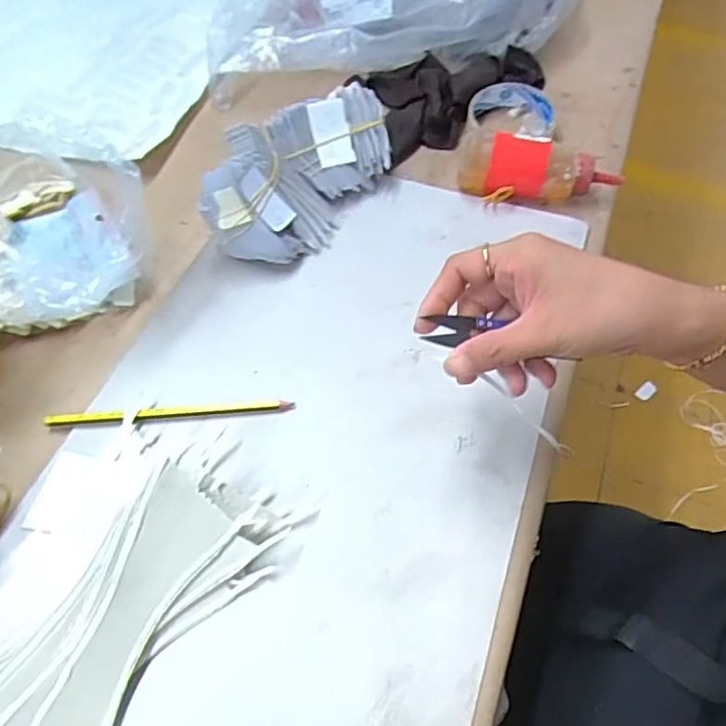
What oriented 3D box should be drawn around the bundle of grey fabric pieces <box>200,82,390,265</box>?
[{"bbox_3d":[-0.052,-0.165,0.514,0.095,0.068,0.199,34,63,19],"label":"bundle of grey fabric pieces"}]

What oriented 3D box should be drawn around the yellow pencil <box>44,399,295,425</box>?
[{"bbox_3d":[-0.132,0.034,0.416,0.166,0.004,0.009,-4,58,-4],"label":"yellow pencil"}]

